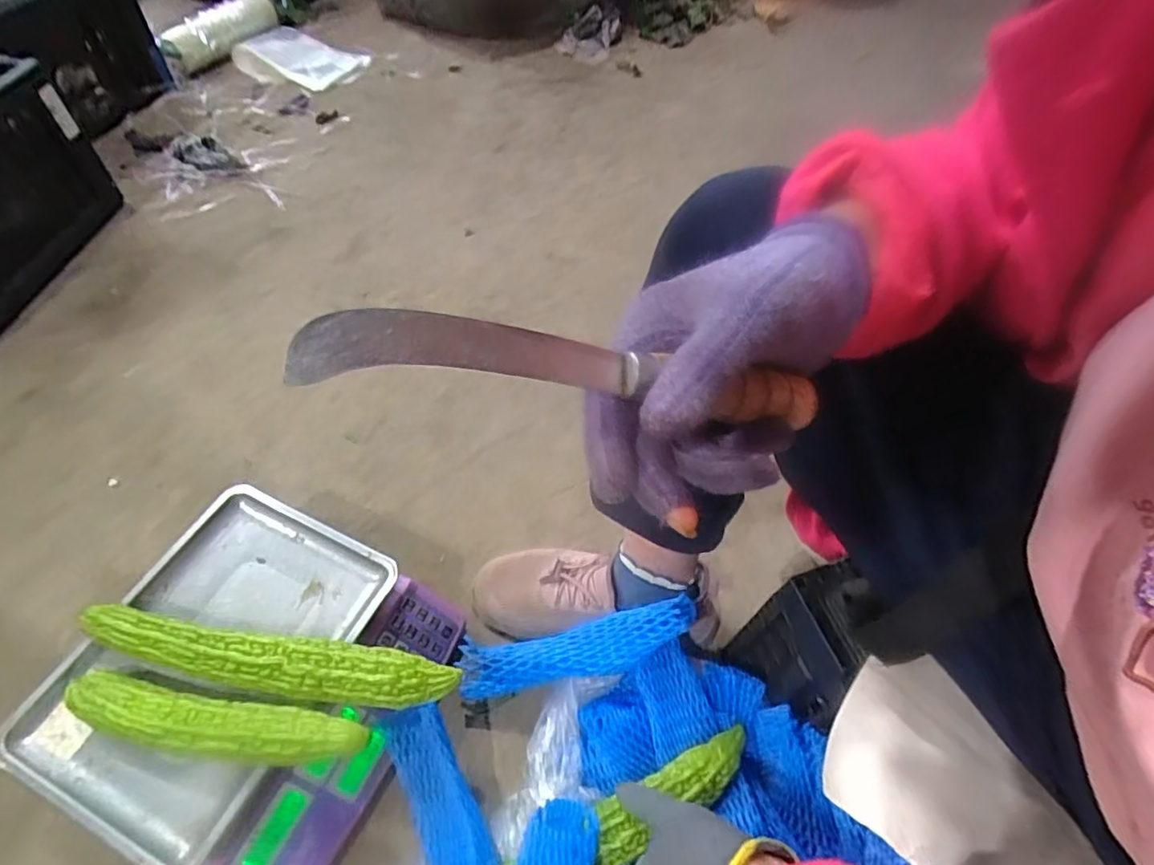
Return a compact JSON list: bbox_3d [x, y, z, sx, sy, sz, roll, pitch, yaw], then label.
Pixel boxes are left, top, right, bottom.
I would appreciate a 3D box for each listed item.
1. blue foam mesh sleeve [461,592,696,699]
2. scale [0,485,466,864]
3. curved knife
[{"bbox_3d":[0.000,0.202,0.552,0.234,0.038,0.054,-21,56,15],"label":"blue foam mesh sleeve"},{"bbox_3d":[-0.288,0.222,0.534,0.271,0.133,0.274,25,58,12],"label":"scale"},{"bbox_3d":[0.010,-0.021,0.207,0.199,0.018,0.018,5,53,-27],"label":"curved knife"}]

